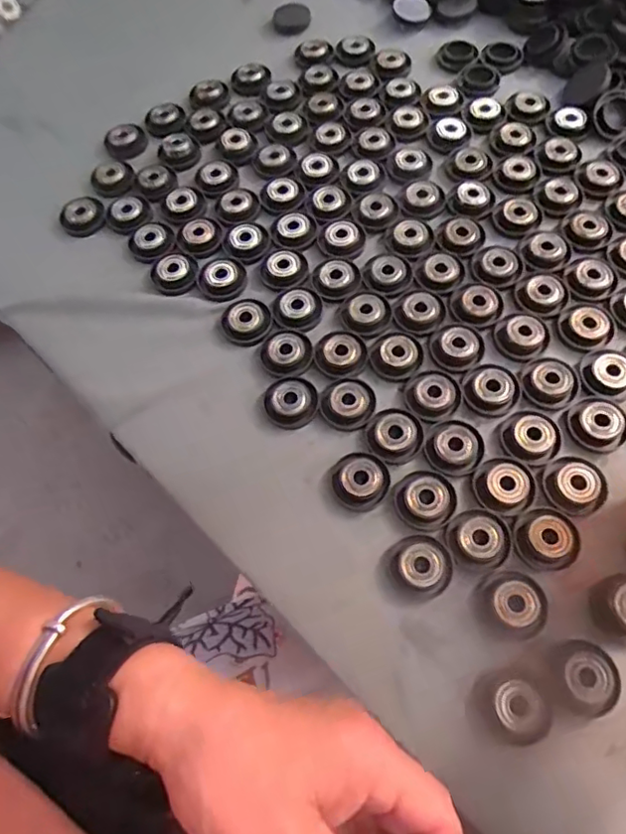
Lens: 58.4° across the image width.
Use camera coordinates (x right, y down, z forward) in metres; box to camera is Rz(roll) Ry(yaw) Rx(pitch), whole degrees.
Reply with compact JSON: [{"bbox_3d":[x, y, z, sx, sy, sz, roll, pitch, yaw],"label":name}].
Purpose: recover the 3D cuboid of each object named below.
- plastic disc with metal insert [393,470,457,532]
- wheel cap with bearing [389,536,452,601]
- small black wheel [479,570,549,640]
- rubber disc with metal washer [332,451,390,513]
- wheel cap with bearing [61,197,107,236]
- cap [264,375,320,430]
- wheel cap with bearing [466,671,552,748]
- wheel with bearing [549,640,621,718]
[{"bbox_3d":[0.061,0.043,0.301,0.032,0.006,0.032,-2,65,4],"label":"plastic disc with metal insert"},{"bbox_3d":[0.056,0.076,0.288,0.031,0.013,0.031,-2,65,4],"label":"wheel cap with bearing"},{"bbox_3d":[0.100,0.092,0.277,0.030,0.009,0.031,-2,65,4],"label":"small black wheel"},{"bbox_3d":[0.027,0.035,0.310,0.031,0.009,0.032,-2,65,4],"label":"rubber disc with metal washer"},{"bbox_3d":[-0.165,-0.146,0.403,0.032,0.009,0.028,-33,67,-11],"label":"wheel cap with bearing"},{"bbox_3d":[-0.013,-0.010,0.334,0.031,0.008,0.033,-2,65,4],"label":"cap"},{"bbox_3d":[0.091,0.134,0.258,0.036,0.007,0.030,24,69,14],"label":"wheel cap with bearing"},{"bbox_3d":[0.128,0.122,0.263,0.028,0.009,0.032,-18,65,-4],"label":"wheel with bearing"}]

